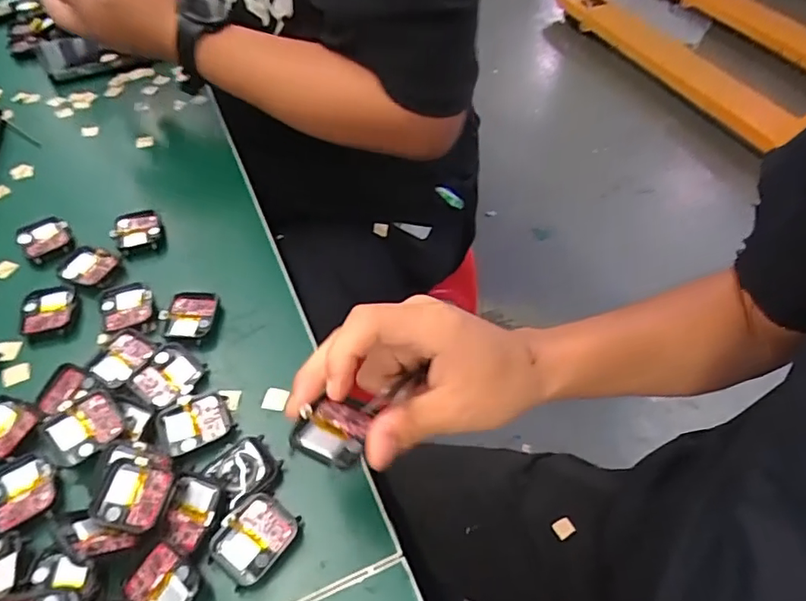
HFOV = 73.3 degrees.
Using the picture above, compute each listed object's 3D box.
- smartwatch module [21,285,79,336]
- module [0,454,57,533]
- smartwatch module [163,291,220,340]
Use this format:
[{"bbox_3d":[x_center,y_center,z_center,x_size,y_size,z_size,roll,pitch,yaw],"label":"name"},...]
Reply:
[{"bbox_3d":[-0.268,0.007,0.410,0.040,0.006,0.041,-10,52,-8],"label":"smartwatch module"},{"bbox_3d":[-0.228,0.114,0.323,0.038,0.004,0.042,-26,56,-19],"label":"module"},{"bbox_3d":[-0.161,0.012,0.408,0.035,0.007,0.044,-1,51,-1],"label":"smartwatch module"}]

